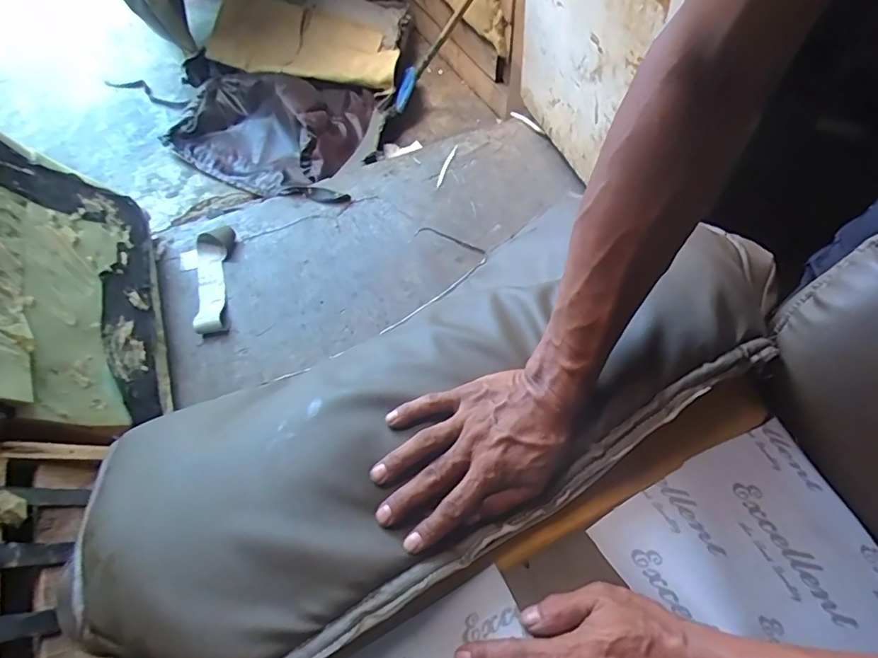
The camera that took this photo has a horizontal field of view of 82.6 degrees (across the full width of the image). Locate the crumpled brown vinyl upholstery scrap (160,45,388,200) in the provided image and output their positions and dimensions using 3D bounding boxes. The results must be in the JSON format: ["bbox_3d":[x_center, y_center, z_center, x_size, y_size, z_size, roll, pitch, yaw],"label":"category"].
[{"bbox_3d":[-0.513,-0.588,1.441,0.684,0.134,0.531,9,62,8],"label":"crumpled brown vinyl upholstery scrap"}]

